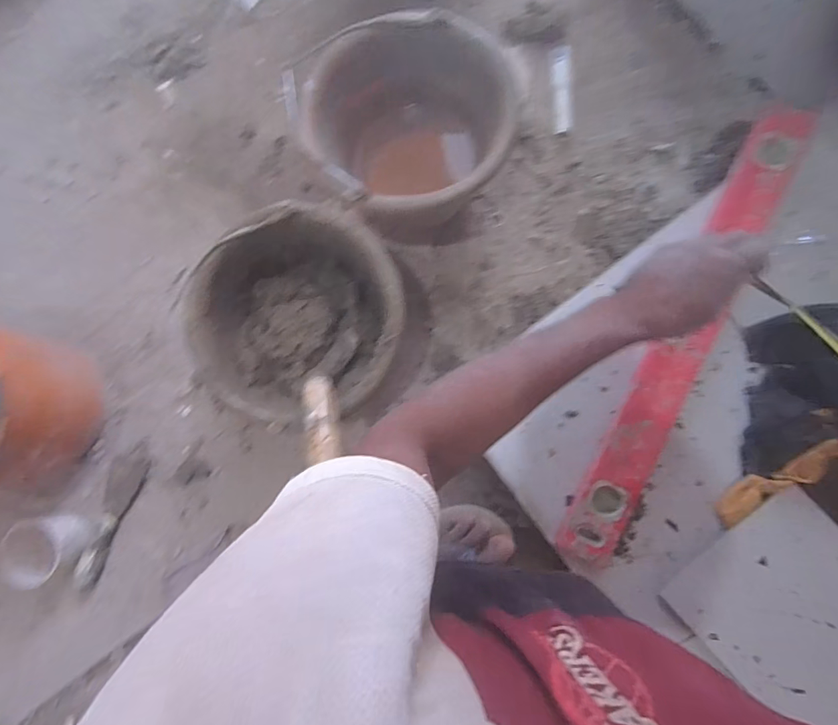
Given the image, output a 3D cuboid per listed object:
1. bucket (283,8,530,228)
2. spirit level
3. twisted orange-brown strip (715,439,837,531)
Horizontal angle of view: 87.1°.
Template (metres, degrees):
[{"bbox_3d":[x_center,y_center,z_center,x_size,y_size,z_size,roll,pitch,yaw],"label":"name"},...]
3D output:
[{"bbox_3d":[-0.009,-0.285,0.586,0.231,0.181,0.230,-1,85,7],"label":"bucket"},{"bbox_3d":[0.315,-0.034,0.525,0.069,0.023,0.572,25,89,8],"label":"spirit level"},{"bbox_3d":[0.402,0.132,0.488,0.151,0.019,0.036,-43,82,22],"label":"twisted orange-brown strip"}]

